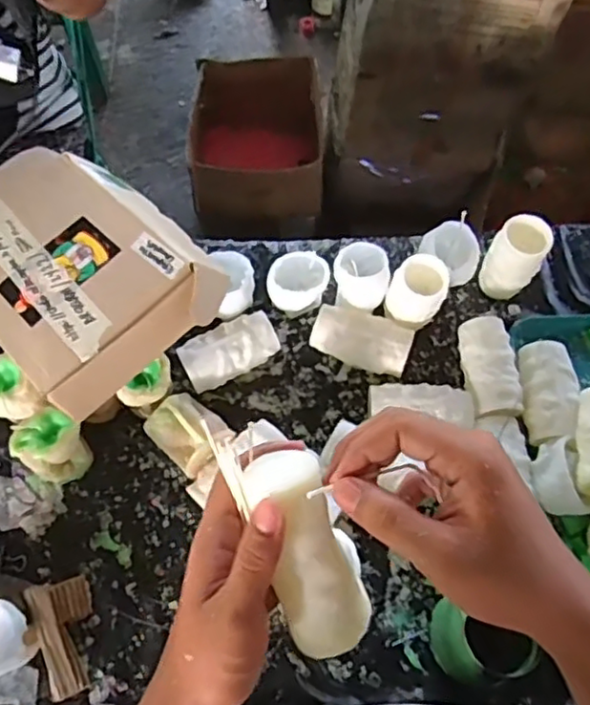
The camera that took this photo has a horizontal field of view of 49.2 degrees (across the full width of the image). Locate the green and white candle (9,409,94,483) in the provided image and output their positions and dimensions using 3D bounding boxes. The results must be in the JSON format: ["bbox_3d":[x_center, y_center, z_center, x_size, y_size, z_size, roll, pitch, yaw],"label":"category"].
[{"bbox_3d":[-0.269,0.108,0.729,0.067,0.077,0.071,32,72,13],"label":"green and white candle"}]

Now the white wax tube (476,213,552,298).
[{"bbox_3d":[0.271,-0.113,0.804,0.065,0.113,0.058,28,71,11],"label":"white wax tube"}]

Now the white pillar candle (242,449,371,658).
[{"bbox_3d":[0.008,0.116,0.367,0.047,0.042,0.118,-18,99,-7],"label":"white pillar candle"}]

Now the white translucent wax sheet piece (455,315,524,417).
[{"bbox_3d":[0.236,0.018,0.778,0.064,0.047,0.127,-3,68,-1],"label":"white translucent wax sheet piece"}]

